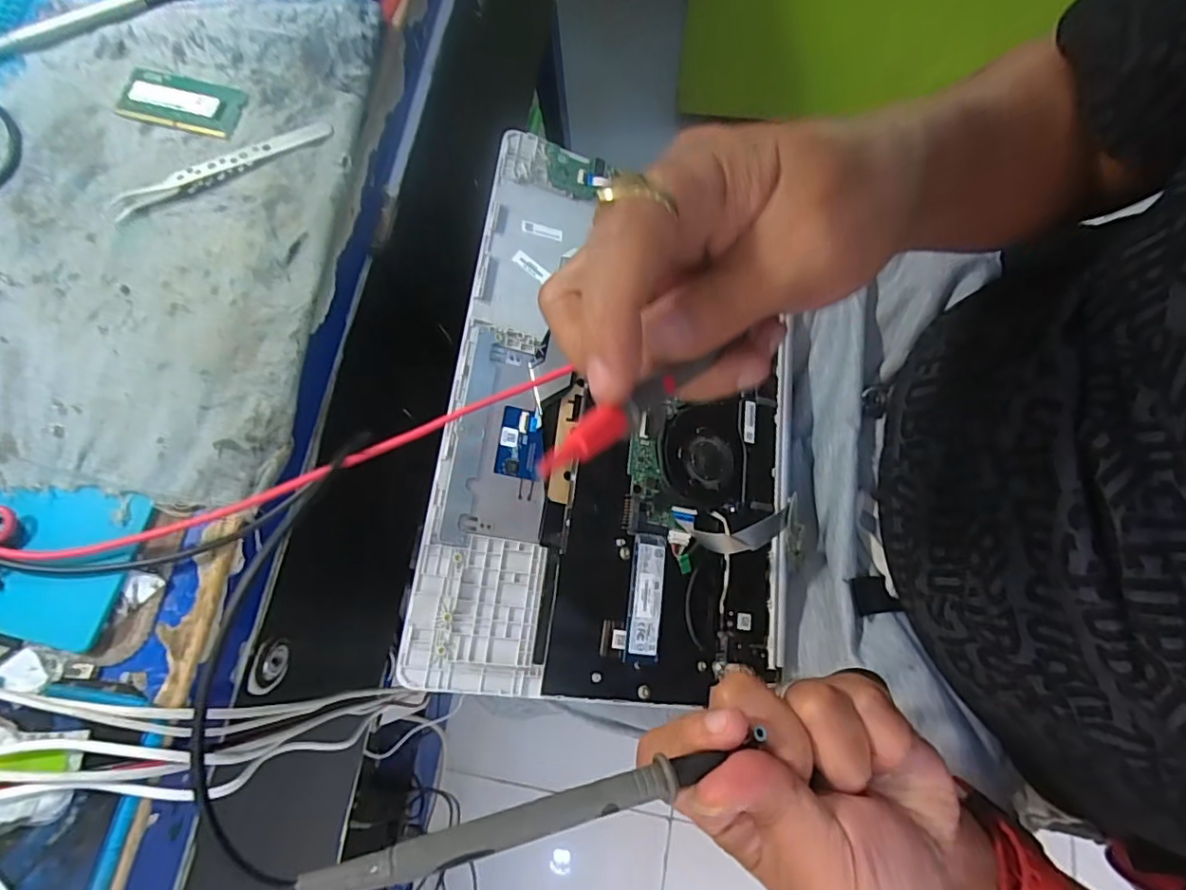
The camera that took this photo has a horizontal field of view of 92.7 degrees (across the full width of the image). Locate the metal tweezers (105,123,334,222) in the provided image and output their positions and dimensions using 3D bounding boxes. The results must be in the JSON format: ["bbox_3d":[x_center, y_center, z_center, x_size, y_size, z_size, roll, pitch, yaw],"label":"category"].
[{"bbox_3d":[-0.193,-0.143,0.294,0.117,0.011,0.013,-22,77,-7],"label":"metal tweezers"}]

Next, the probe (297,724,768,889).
[{"bbox_3d":[-0.011,0.112,0.173,0.140,0.008,0.009,-7,75,-17],"label":"probe"}]

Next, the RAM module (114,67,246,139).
[{"bbox_3d":[-0.222,-0.184,0.304,0.070,0.008,0.030,17,75,8],"label":"RAM module"}]

